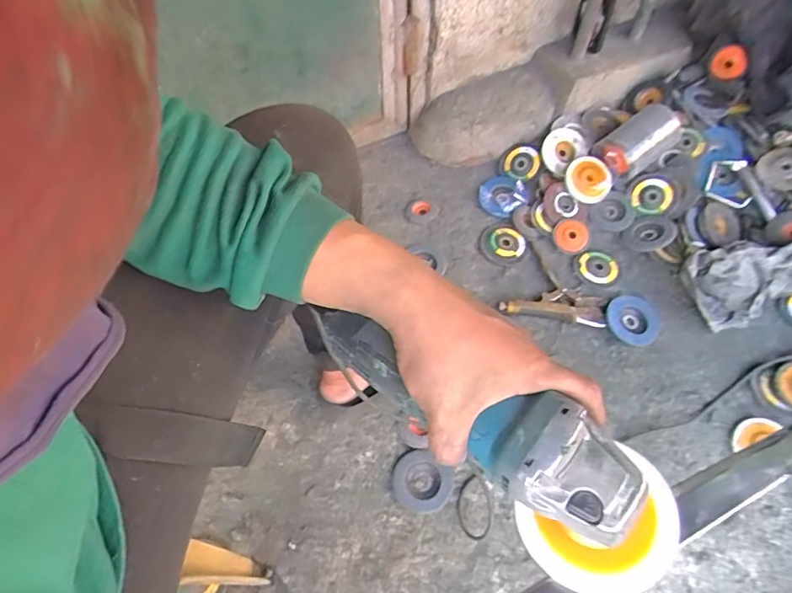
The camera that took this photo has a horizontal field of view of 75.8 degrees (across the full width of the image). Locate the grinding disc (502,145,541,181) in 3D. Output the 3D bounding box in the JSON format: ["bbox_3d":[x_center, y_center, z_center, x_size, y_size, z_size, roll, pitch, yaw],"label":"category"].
[{"bbox_3d":[0.268,-0.286,1.088,0.081,0.011,0.077,-1,86,17],"label":"grinding disc"}]

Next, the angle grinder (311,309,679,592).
[{"bbox_3d":[0.058,0.083,0.339,0.273,0.090,0.086,33,60,16],"label":"angle grinder"}]

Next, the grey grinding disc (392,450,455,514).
[{"bbox_3d":[0.039,0.290,0.794,0.091,0.019,0.082,29,63,16],"label":"grey grinding disc"}]

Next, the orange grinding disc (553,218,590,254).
[{"bbox_3d":[0.347,-0.120,1.007,0.067,0.017,0.071,0,77,1],"label":"orange grinding disc"}]

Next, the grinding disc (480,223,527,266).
[{"bbox_3d":[0.215,-0.103,1.018,0.093,0.011,0.090,-2,72,5],"label":"grinding disc"}]

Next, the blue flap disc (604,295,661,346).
[{"bbox_3d":[0.431,0.044,0.926,0.094,0.015,0.094,0,70,1],"label":"blue flap disc"}]

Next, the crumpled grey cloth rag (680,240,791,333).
[{"bbox_3d":[0.689,-0.039,0.920,0.284,0.074,0.130,-10,60,-6],"label":"crumpled grey cloth rag"}]

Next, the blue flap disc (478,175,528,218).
[{"bbox_3d":[0.219,-0.211,1.055,0.094,0.017,0.094,0,71,1],"label":"blue flap disc"}]

